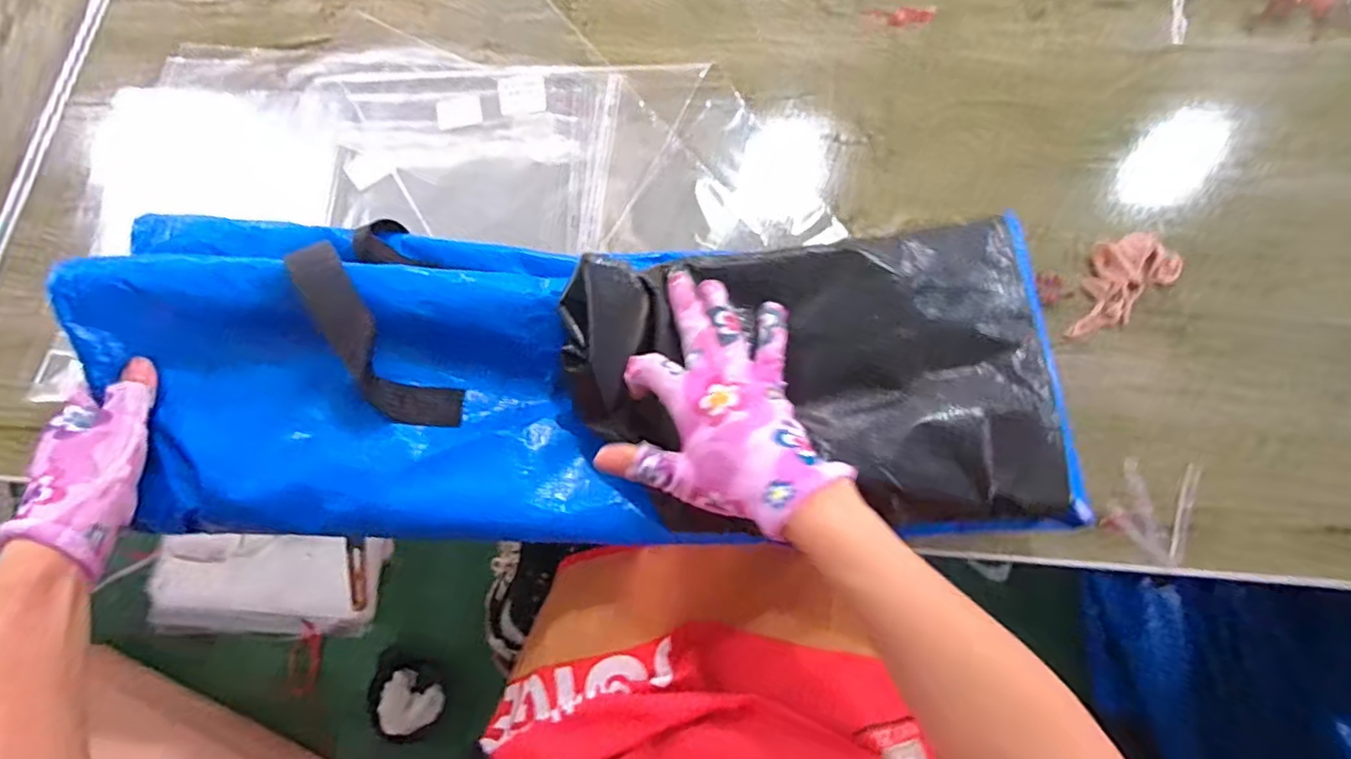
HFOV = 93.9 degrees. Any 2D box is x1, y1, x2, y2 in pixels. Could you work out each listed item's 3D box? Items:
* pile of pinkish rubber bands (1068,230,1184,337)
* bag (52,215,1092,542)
[{"bbox_3d":[0.350,-0.077,0.504,0.107,0.014,0.056,-37,76,-9],"label":"pile of pinkish rubber bands"},{"bbox_3d":[-0.061,-0.005,0.426,0.619,0.106,0.209,0,74,2],"label":"bag"}]

